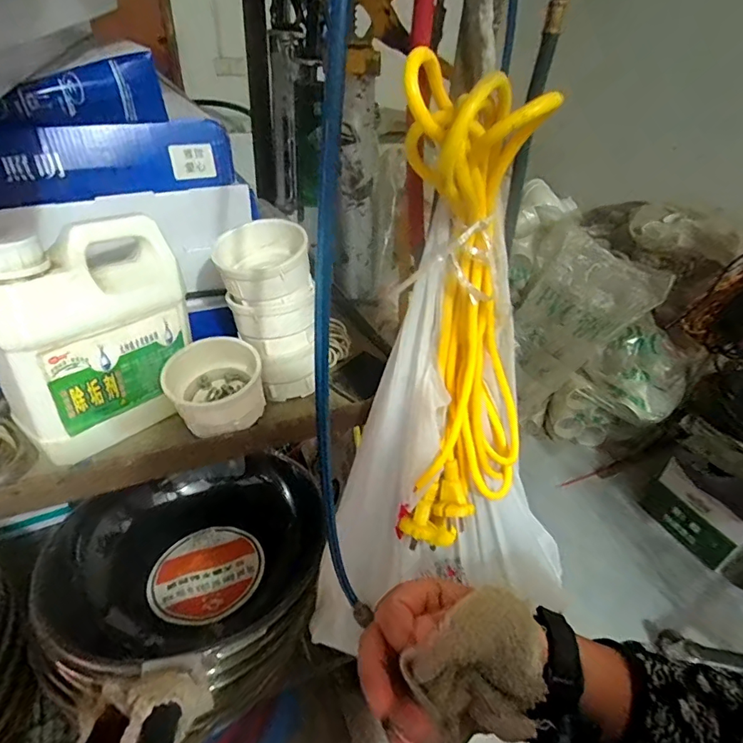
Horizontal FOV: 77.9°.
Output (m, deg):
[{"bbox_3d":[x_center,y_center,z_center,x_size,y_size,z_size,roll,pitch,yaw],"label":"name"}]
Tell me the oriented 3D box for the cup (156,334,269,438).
[{"bbox_3d":[-0.140,0.012,0.414,0.080,0.055,0.082,-8,39,-18],"label":"cup"}]

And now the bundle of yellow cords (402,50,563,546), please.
[{"bbox_3d":[0.074,-0.021,0.351,0.122,0.340,0.116,19,39,18],"label":"bundle of yellow cords"}]

